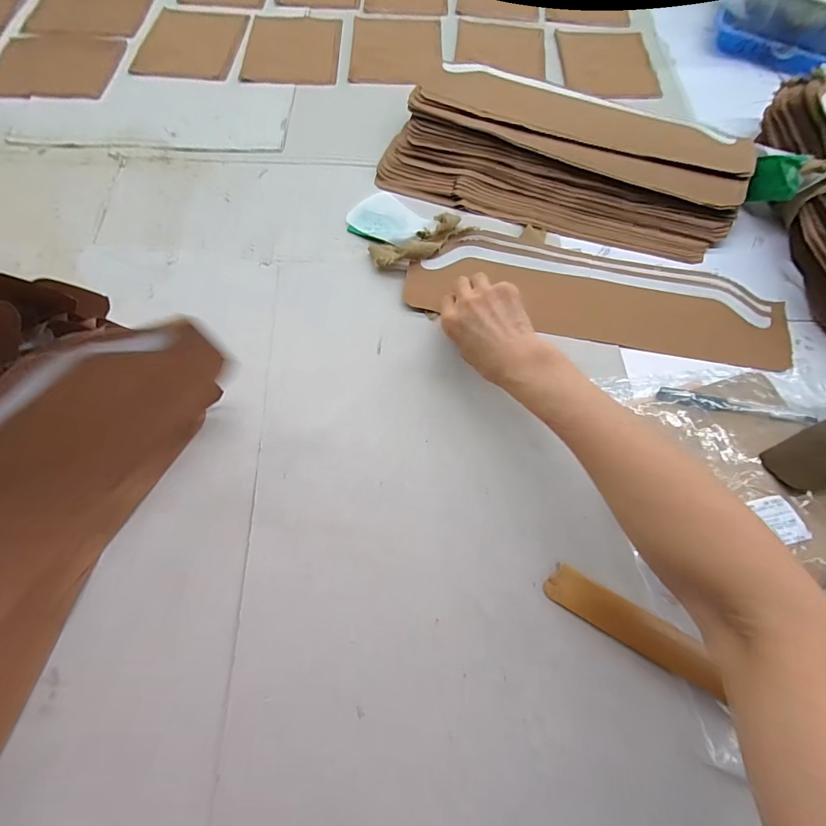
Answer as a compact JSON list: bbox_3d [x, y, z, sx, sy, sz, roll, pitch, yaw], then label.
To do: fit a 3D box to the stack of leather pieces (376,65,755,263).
[{"bbox_3d":[0.185,-0.316,0.521,0.418,0.052,0.184,20,66,7],"label":"stack of leather pieces"}]

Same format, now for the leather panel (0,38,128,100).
[{"bbox_3d":[-0.539,-0.520,0.631,0.181,0.007,0.161,4,65,0],"label":"leather panel"}]

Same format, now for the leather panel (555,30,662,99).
[{"bbox_3d":[0.310,-0.556,0.672,0.144,0.009,0.216,2,62,1],"label":"leather panel"}]

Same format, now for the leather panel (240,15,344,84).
[{"bbox_3d":[-0.192,-0.583,0.674,0.148,0.004,0.187,0,65,-2],"label":"leather panel"}]

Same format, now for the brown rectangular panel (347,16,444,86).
[{"bbox_3d":[-0.027,-0.592,0.685,0.144,0.004,0.186,1,66,0],"label":"brown rectangular panel"}]

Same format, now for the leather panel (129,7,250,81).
[{"bbox_3d":[-0.355,-0.590,0.672,0.152,0.009,0.185,3,65,0],"label":"leather panel"}]

